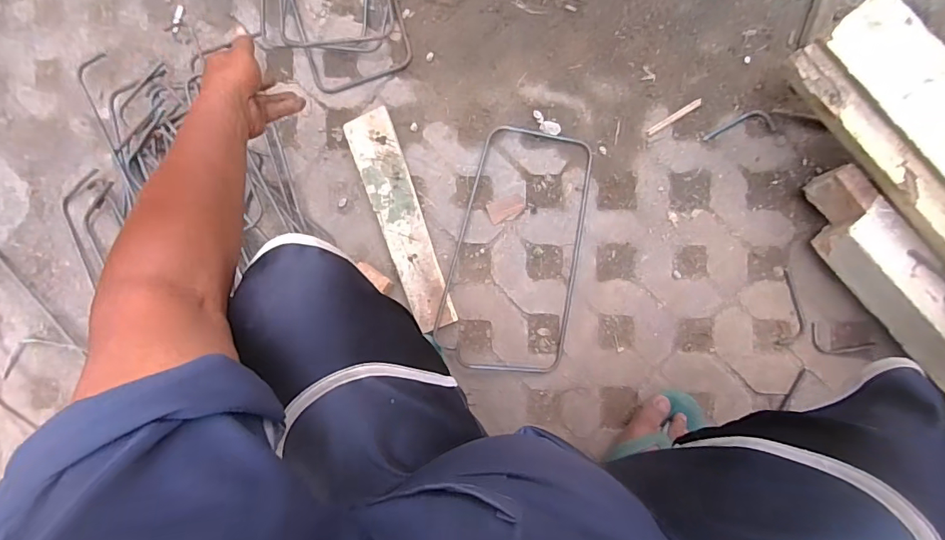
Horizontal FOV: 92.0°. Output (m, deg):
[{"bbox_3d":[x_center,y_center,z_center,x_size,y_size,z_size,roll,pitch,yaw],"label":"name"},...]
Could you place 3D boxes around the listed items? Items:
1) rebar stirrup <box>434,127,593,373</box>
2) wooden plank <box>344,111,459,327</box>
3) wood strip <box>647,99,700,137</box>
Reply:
[{"bbox_3d":[0.070,-0.026,0.693,0.194,0.019,0.375,13,91,5],"label":"rebar stirrup"},{"bbox_3d":[-0.107,-0.076,0.709,0.070,0.022,0.340,-20,88,5],"label":"wooden plank"},{"bbox_3d":[0.301,-0.227,0.678,0.086,0.004,0.011,-31,88,4],"label":"wood strip"}]

